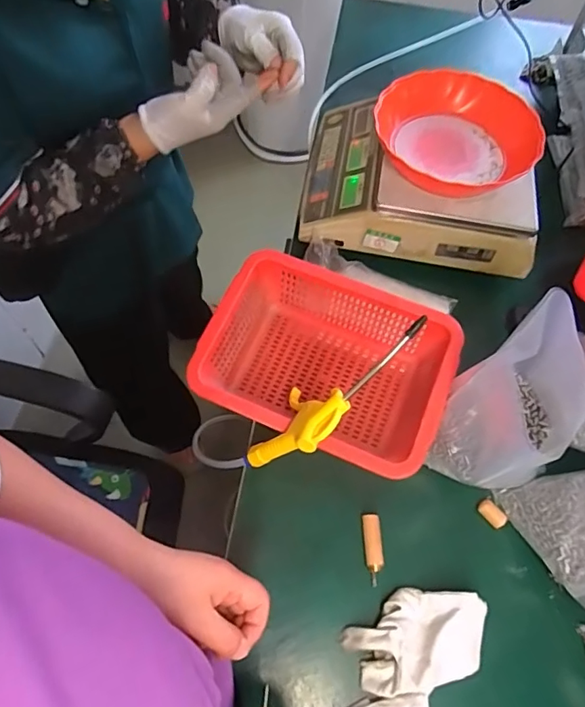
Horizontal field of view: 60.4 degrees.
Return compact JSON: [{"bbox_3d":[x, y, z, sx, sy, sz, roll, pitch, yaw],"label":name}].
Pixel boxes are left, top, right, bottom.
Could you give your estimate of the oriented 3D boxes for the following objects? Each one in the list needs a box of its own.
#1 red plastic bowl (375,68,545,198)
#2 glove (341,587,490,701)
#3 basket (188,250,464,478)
[{"bbox_3d":[0.216,-0.290,0.664,0.203,0.070,0.203,10,55,9],"label":"red plastic bowl"},{"bbox_3d":[0.123,0.272,0.482,0.135,0.024,0.082,-16,55,-10],"label":"glove"},{"bbox_3d":[0.051,0.030,0.576,0.239,0.120,0.196,19,57,15],"label":"basket"}]

